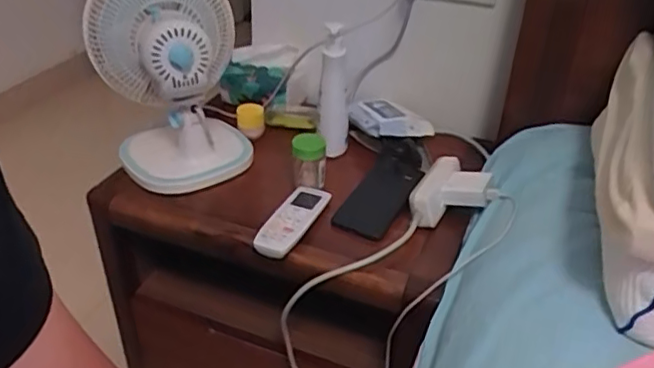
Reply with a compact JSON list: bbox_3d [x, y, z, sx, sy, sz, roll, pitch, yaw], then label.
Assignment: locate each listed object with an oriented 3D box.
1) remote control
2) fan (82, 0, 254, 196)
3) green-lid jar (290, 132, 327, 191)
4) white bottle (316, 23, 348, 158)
[{"bbox_3d":[-0.042,0.045,0.809,0.051,0.028,0.142,17,38,22],"label":"remote control"},{"bbox_3d":[-0.222,-0.151,0.872,0.201,0.279,0.176,-10,36,-16],"label":"fan"},{"bbox_3d":[-0.027,-0.034,0.880,0.048,0.074,0.041,-1,34,-4],"label":"green-lid jar"},{"bbox_3d":[0.010,-0.147,0.942,0.046,0.214,0.050,2,34,1],"label":"white bottle"}]

